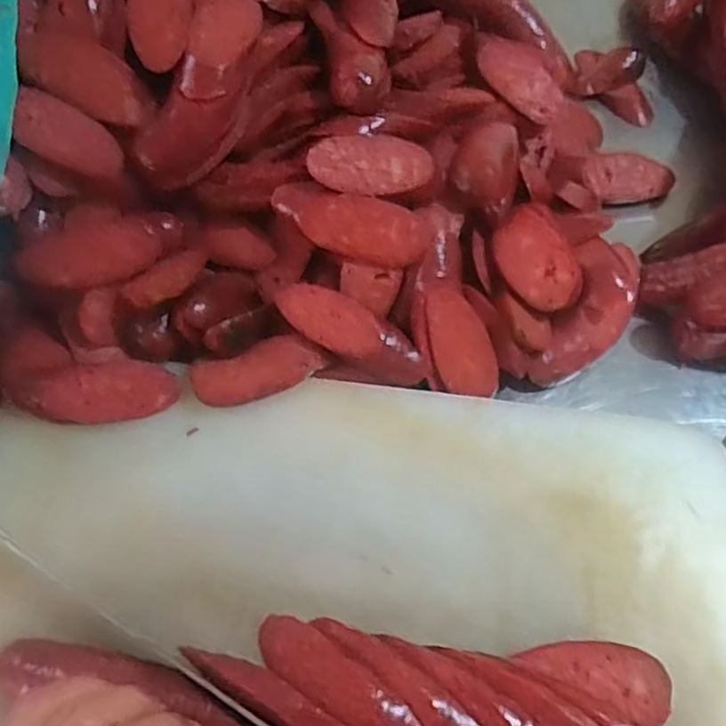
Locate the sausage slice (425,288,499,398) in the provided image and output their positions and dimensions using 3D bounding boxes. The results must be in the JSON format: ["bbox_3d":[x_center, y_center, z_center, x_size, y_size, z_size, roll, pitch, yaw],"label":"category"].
[{"bbox_3d":[0.060,-0.012,0.430,0.036,0.006,0.071,-22,94,11],"label":"sausage slice"}]

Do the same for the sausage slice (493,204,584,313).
[{"bbox_3d":[0.113,-0.069,0.446,0.047,0.014,0.074,-25,67,10],"label":"sausage slice"}]

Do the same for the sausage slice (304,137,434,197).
[{"bbox_3d":[0.005,-0.121,0.425,0.081,0.011,0.036,-6,88,-24],"label":"sausage slice"}]

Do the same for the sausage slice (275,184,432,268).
[{"bbox_3d":[-0.006,-0.085,0.428,0.097,0.038,0.009,13,13,-12],"label":"sausage slice"}]

